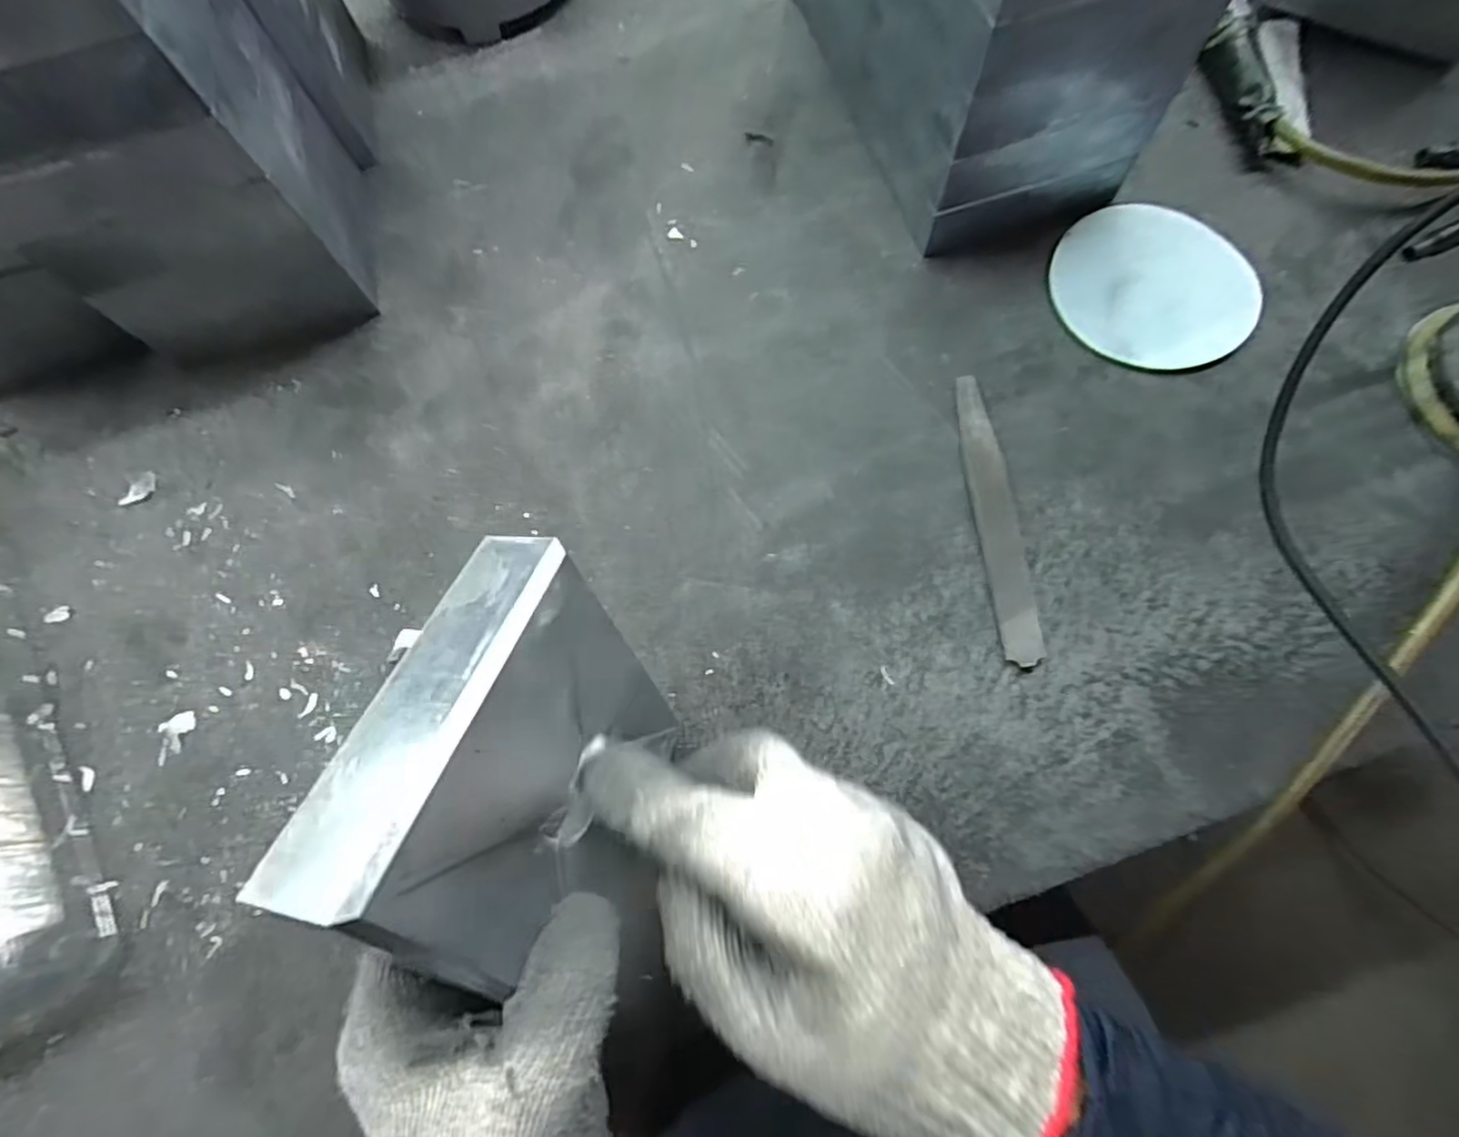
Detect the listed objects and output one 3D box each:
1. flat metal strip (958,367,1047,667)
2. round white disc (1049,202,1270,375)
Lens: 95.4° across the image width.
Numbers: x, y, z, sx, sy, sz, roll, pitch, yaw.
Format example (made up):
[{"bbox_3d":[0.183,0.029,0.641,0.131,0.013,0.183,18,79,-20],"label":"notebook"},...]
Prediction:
[{"bbox_3d":[0.144,-0.030,0.358,0.022,0.005,0.162,-6,71,6],"label":"flat metal strip"},{"bbox_3d":[0.256,-0.172,0.402,0.108,0.009,0.118,-2,73,6],"label":"round white disc"}]

